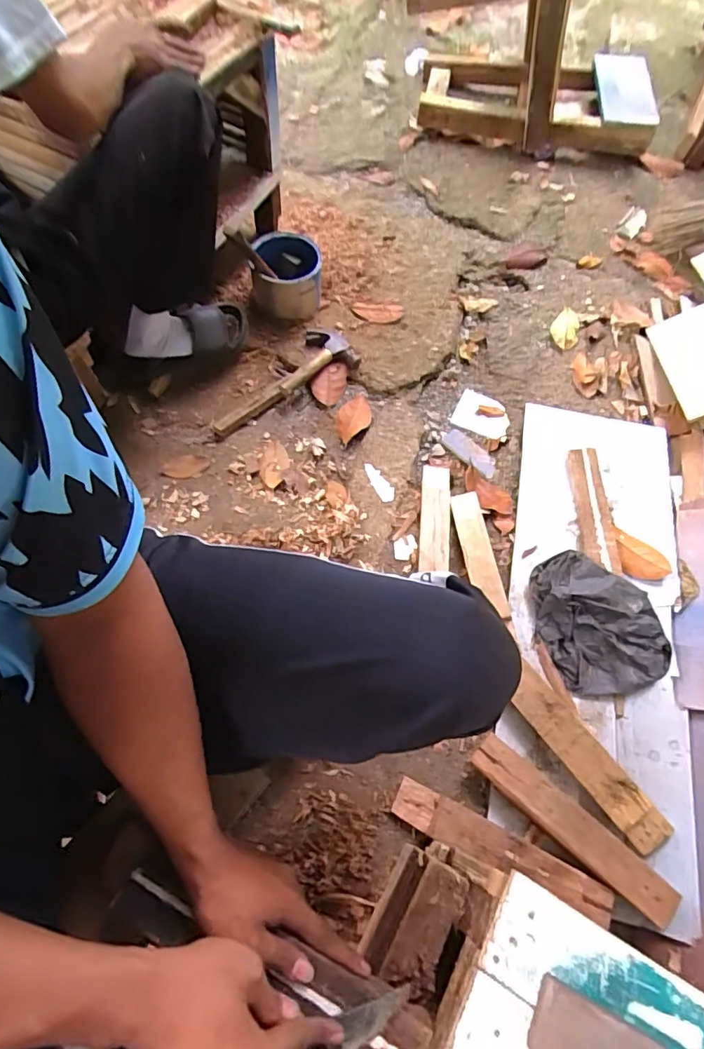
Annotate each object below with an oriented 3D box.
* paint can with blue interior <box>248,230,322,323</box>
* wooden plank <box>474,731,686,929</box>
[{"bbox_3d":[-0.140,-0.531,1.082,0.143,0.123,0.136,1,65,-2],"label":"paint can with blue interior"},{"bbox_3d":[0.301,0.416,0.693,0.298,0.022,0.058,38,69,14],"label":"wooden plank"}]

